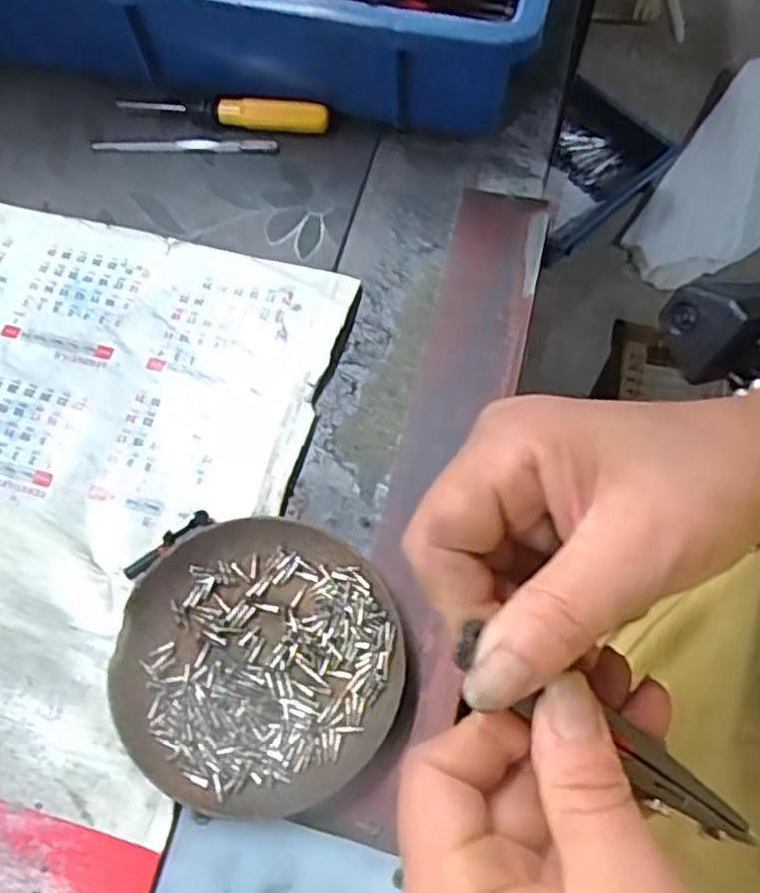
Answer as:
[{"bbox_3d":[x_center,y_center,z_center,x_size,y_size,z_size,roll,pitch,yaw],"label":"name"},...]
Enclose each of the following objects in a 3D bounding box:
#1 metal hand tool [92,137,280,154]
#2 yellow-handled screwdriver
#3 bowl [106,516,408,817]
[{"bbox_3d":[-0.113,-0.175,0.438,0.108,0.004,0.010,1,66,3],"label":"metal hand tool"},{"bbox_3d":[-0.092,-0.196,0.440,0.126,0.015,0.013,9,67,6],"label":"yellow-handled screwdriver"},{"bbox_3d":[-0.049,0.088,0.313,0.114,0.015,0.111,-1,66,2],"label":"bowl"}]

